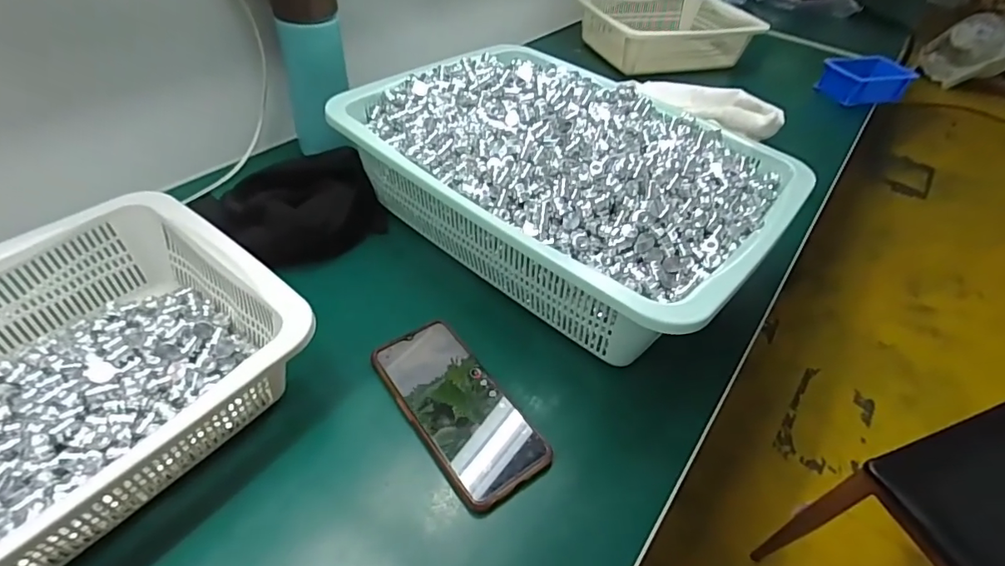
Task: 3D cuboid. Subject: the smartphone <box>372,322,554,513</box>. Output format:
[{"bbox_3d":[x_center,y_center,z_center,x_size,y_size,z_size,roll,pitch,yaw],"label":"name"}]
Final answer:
[{"bbox_3d":[-0.038,0.101,0.413,0.076,0.018,0.160,-25,53,-29],"label":"smartphone"}]

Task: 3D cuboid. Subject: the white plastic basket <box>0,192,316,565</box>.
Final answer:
[{"bbox_3d":[-0.323,0.080,0.334,0.242,0.074,0.325,32,50,22],"label":"white plastic basket"}]

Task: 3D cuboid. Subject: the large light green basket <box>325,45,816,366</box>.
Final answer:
[{"bbox_3d":[0.065,-0.113,0.538,0.420,0.135,0.335,35,51,25],"label":"large light green basket"}]

